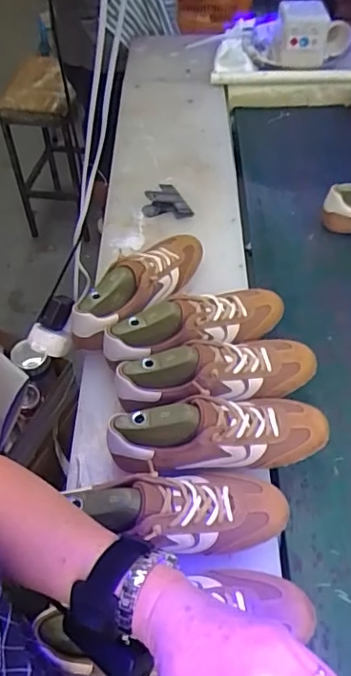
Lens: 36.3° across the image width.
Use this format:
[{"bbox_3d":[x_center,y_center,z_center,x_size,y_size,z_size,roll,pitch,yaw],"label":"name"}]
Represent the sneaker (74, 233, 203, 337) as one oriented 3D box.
[{"bbox_3d":[-0.048,-0.083,0.792,0.078,0.086,0.263,31,57,23],"label":"sneaker"}]

